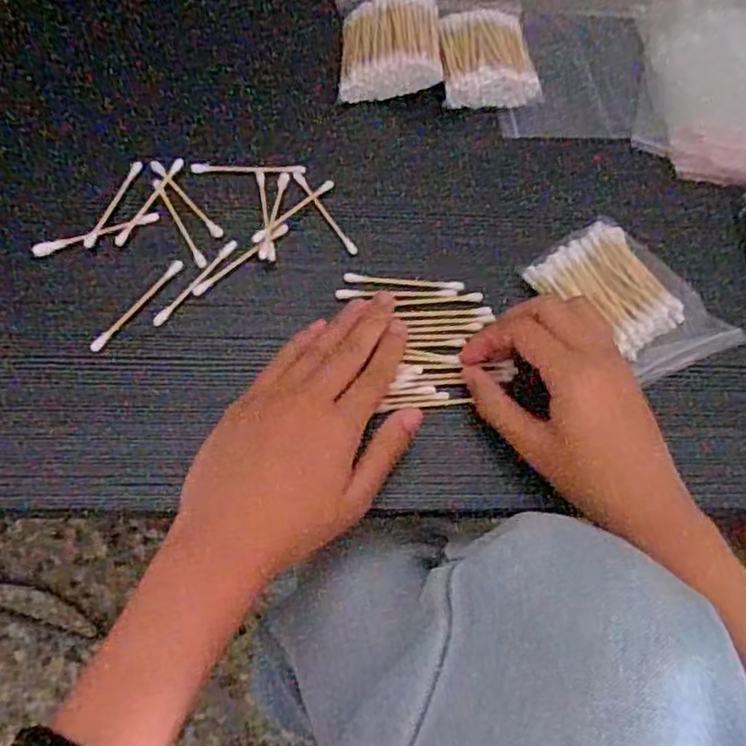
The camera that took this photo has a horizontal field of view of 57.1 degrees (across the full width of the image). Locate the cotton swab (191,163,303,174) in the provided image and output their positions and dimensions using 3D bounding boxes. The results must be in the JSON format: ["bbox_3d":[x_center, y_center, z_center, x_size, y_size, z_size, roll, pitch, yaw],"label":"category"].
[{"bbox_3d":[-0.077,-0.128,0.428,0.069,0.004,0.008,-2,65,-4],"label":"cotton swab"}]

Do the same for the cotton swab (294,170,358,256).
[{"bbox_3d":[-0.029,-0.099,0.420,0.007,0.004,0.070,-30,70,-16],"label":"cotton swab"}]

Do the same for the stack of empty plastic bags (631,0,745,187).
[{"bbox_3d":[0.254,-0.205,0.483,0.126,0.025,0.171,6,64,0],"label":"stack of empty plastic bags"}]

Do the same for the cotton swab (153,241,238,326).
[{"bbox_3d":[-0.099,-0.051,0.386,0.008,0.005,0.065,35,68,13],"label":"cotton swab"}]

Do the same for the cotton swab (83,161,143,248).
[{"bbox_3d":[-0.152,-0.101,0.403,0.007,0.004,0.067,17,65,5],"label":"cotton swab"}]

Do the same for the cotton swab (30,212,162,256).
[{"bbox_3d":[-0.158,-0.081,0.392,0.070,0.004,0.008,-20,67,-12],"label":"cotton swab"}]

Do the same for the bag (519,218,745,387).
[{"bbox_3d":[0.147,-0.041,0.395,0.069,0.014,0.106,-34,71,-17],"label":"bag"}]

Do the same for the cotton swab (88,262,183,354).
[{"bbox_3d":[-0.129,-0.038,0.375,0.007,0.004,0.069,33,67,12],"label":"cotton swab"}]

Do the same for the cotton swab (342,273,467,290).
[{"bbox_3d":[0.018,-0.053,0.396,0.068,0.004,0.007,3,65,-1],"label":"cotton swab"}]

